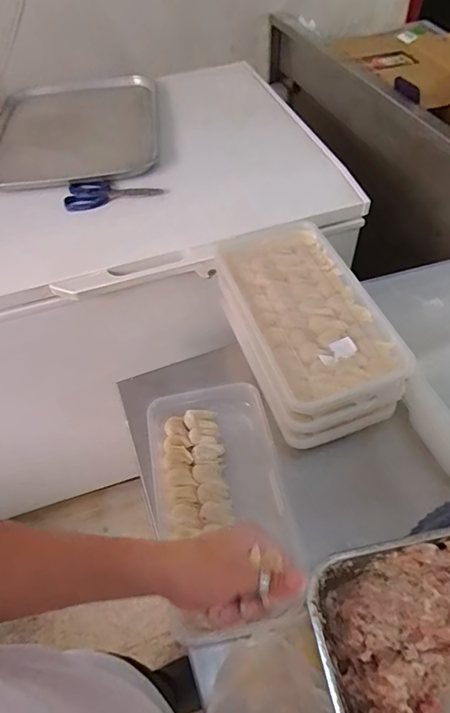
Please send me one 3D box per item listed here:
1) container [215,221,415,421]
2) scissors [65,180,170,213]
[{"bbox_3d":[0.111,-0.073,0.651,0.172,0.053,0.338,-18,55,-9],"label":"container"},{"bbox_3d":[-0.217,-0.325,0.877,0.193,0.022,0.066,-13,54,-6],"label":"scissors"}]

